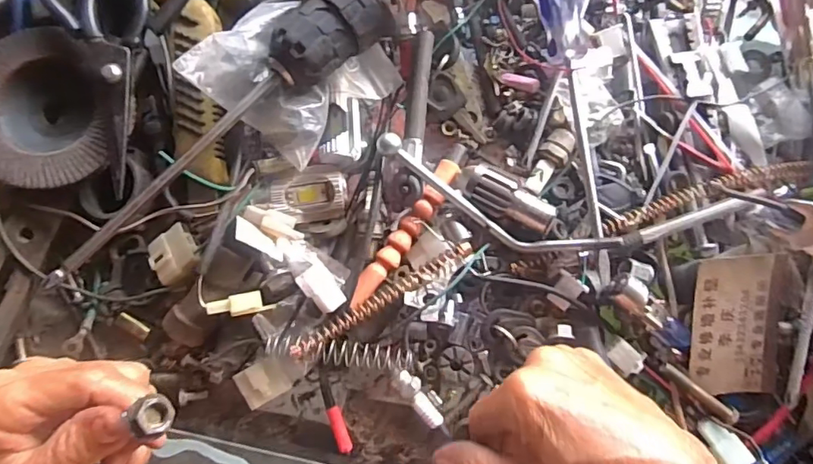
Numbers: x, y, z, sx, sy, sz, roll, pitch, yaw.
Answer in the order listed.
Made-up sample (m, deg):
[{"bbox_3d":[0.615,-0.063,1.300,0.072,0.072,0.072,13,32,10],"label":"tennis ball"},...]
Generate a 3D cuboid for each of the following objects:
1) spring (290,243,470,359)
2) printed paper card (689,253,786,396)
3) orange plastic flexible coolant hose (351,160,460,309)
[{"bbox_3d":[-0.015,0.041,0.326,0.122,0.014,0.012,-31,84,-5],"label":"spring"},{"bbox_3d":[0.202,0.058,0.321,0.055,0.004,0.091,-5,106,-1],"label":"printed paper card"},{"bbox_3d":[0.000,0.000,0.336,0.015,0.011,0.111,34,83,4],"label":"orange plastic flexible coolant hose"}]

